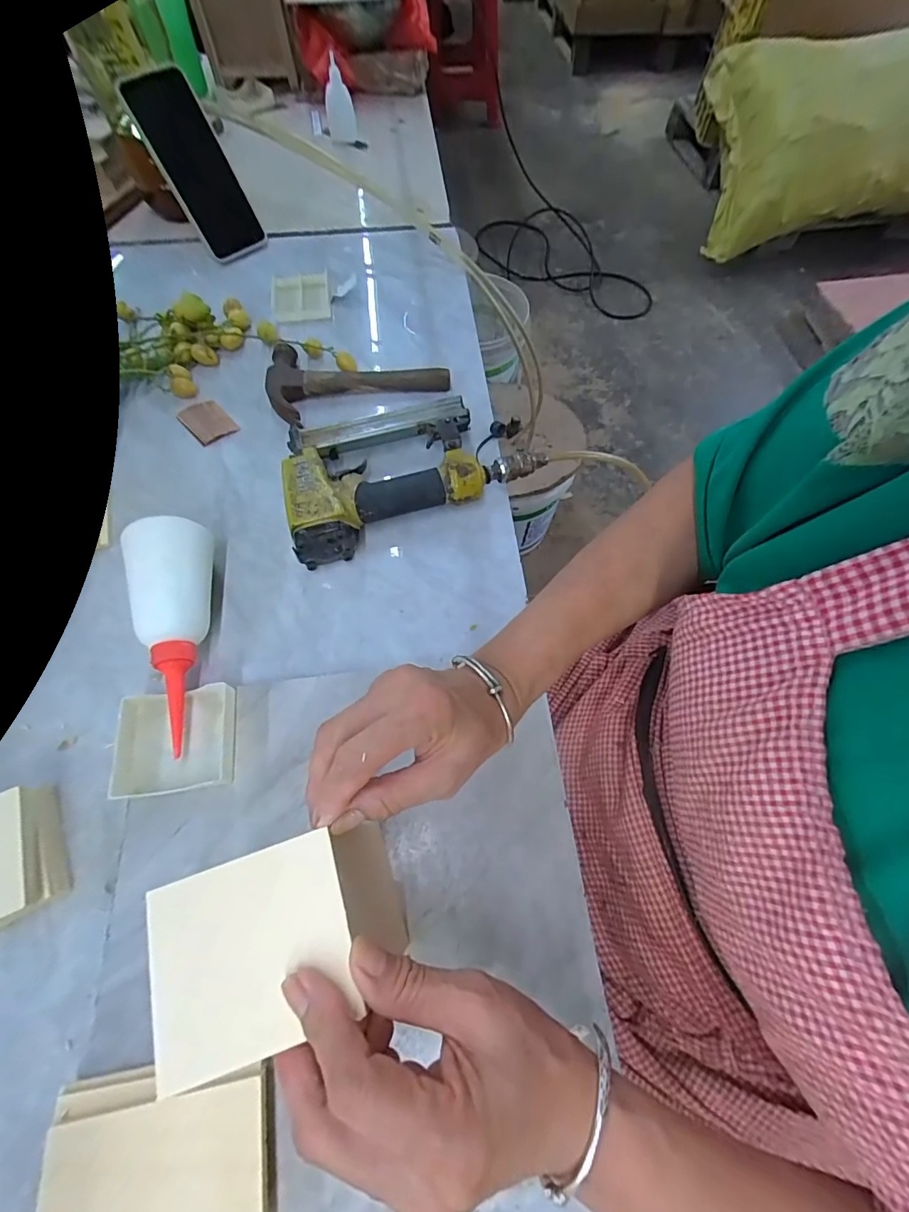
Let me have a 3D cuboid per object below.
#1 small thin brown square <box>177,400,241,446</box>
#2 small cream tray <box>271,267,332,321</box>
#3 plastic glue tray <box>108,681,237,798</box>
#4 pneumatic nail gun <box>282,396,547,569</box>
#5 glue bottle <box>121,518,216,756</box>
[{"bbox_3d":[-0.257,-0.192,0.487,0.040,0.004,0.060,-41,72,-17],"label":"small thin brown square"},{"bbox_3d":[-0.186,-0.374,0.567,0.069,0.010,0.084,-9,66,-4],"label":"small cream tray"},{"bbox_3d":[-0.200,0.096,0.341,0.075,0.022,0.071,-9,65,-4],"label":"plastic glue tray"},{"bbox_3d":[-0.052,-0.134,0.437,0.223,0.049,0.135,-24,68,-11],"label":"pneumatic nail gun"},{"bbox_3d":[-0.219,0.018,0.359,0.059,0.059,0.177,-3,65,-2],"label":"glue bottle"}]

